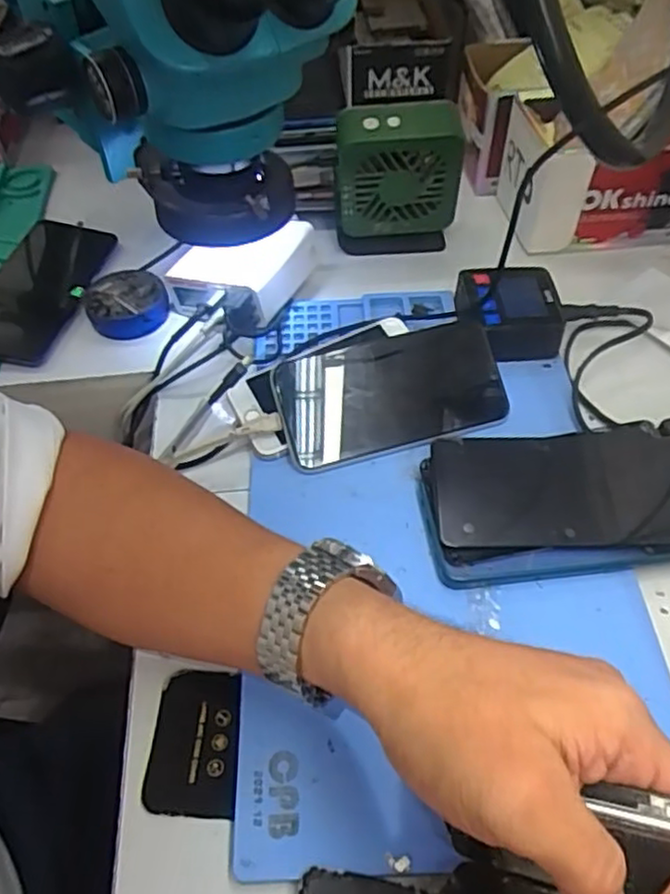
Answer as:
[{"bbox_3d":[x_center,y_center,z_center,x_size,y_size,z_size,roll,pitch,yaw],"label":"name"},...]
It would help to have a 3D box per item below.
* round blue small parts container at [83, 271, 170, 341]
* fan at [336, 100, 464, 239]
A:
[{"bbox_3d":[-0.165,-0.115,0.540,0.061,0.018,0.061,-1,52,1],"label":"round blue small parts container"},{"bbox_3d":[0.049,-0.211,0.548,0.100,0.122,0.039,0,52,2],"label":"fan"}]

